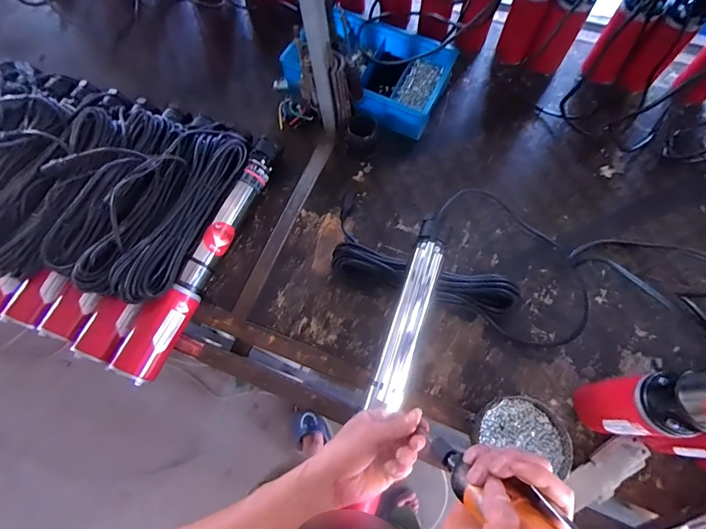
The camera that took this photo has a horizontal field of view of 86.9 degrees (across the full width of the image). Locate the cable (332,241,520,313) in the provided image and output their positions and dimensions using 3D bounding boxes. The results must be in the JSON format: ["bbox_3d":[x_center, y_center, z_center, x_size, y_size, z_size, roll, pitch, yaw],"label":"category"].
[{"bbox_3d":[0.129,0.027,0.688,0.338,0.059,0.078,13,69,7],"label":"cable"}]

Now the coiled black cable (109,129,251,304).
[{"bbox_3d":[-0.302,-0.104,0.678,0.077,0.055,0.376,19,71,9],"label":"coiled black cable"}]

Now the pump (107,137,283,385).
[{"bbox_3d":[-0.269,-0.027,0.710,0.067,0.070,0.504,22,72,10],"label":"pump"}]

